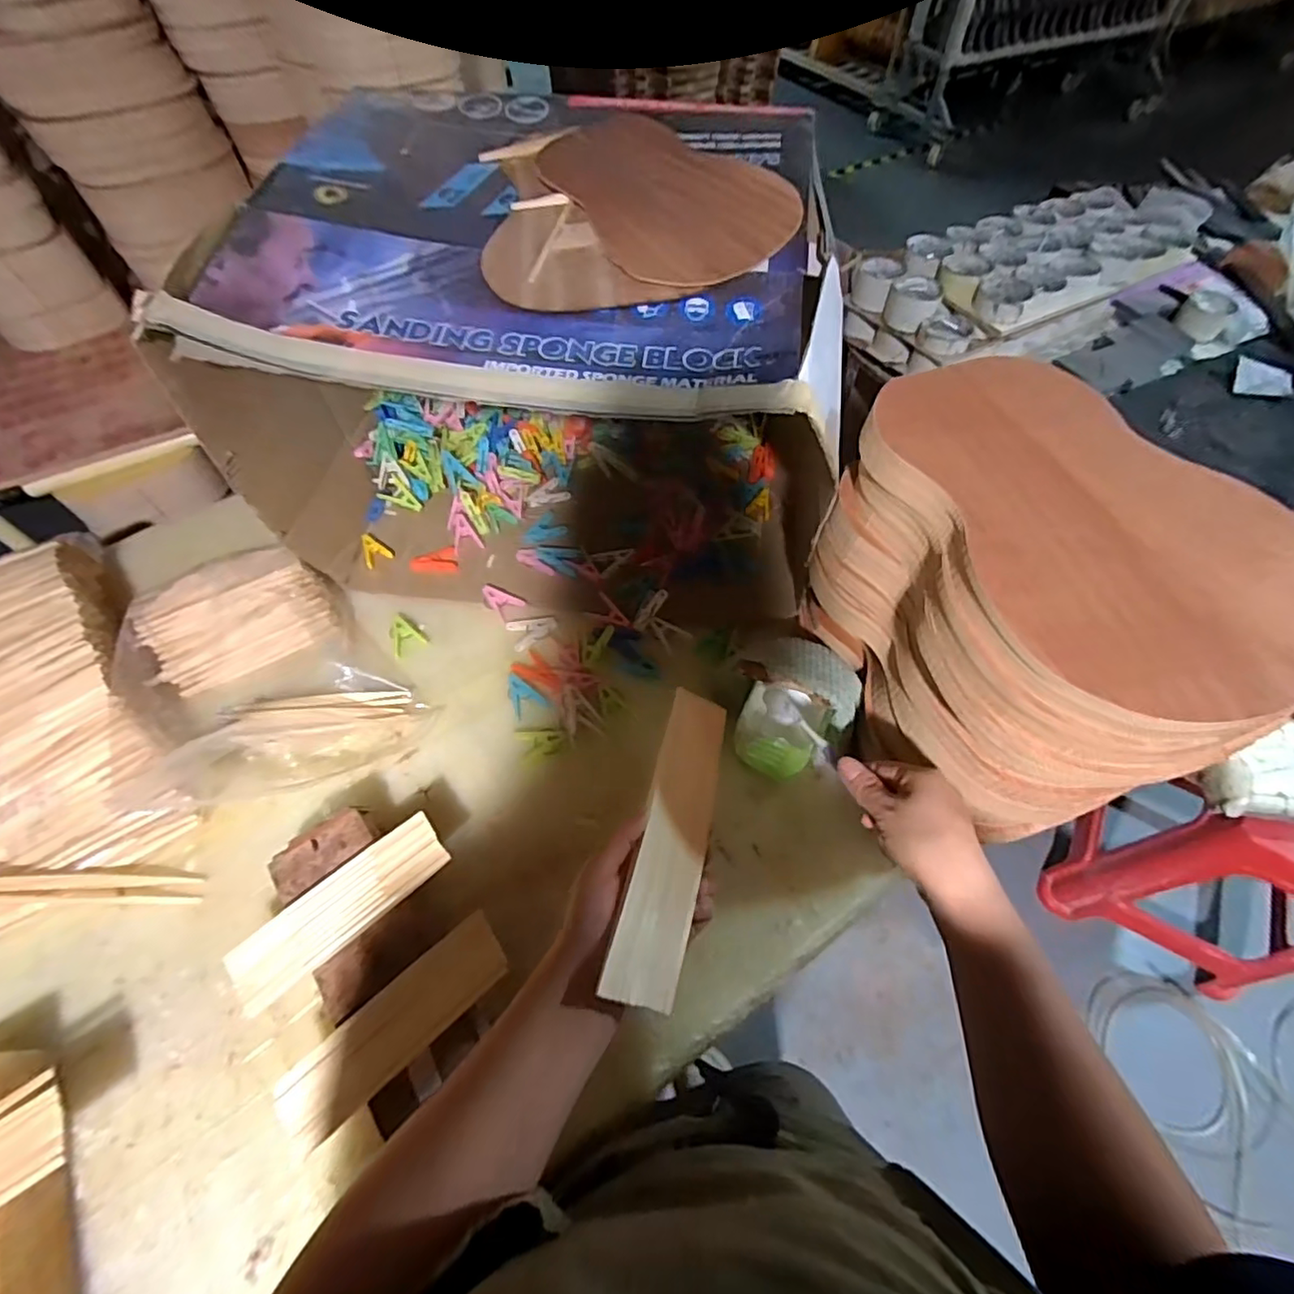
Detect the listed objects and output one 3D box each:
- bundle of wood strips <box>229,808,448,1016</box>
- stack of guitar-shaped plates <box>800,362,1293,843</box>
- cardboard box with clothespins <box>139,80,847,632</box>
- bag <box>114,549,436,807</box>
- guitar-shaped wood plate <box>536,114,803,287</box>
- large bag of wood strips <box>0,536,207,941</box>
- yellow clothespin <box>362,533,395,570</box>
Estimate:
[{"bbox_3d":[-0.251,0.210,0.489,0.176,0.015,0.055,-36,64,-21],"label":"bundle of wood strips"},{"bbox_3d":[0.306,-0.034,0.494,0.243,0.220,0.312,-13,58,-8],"label":"stack of guitar-shaped plates"},{"bbox_3d":[-0.096,-0.308,0.676,0.581,0.345,0.430,6,58,4],"label":"cardboard box with clothespins"},{"bbox_3d":[-0.410,0.025,0.638,0.246,0.062,0.302,-29,62,-17],"label":"bag"},{"bbox_3d":[0.012,-0.417,0.554,0.240,0.007,0.176,40,73,12],"label":"guitar-shaped wood plate"},{"bbox_3d":[-0.626,0.100,0.579,0.245,0.100,0.412,-32,63,-19],"label":"large bag of wood strips"},{"bbox_3d":[-0.343,-0.124,0.752,0.033,0.016,0.045,-29,62,-17],"label":"yellow clothespin"}]

